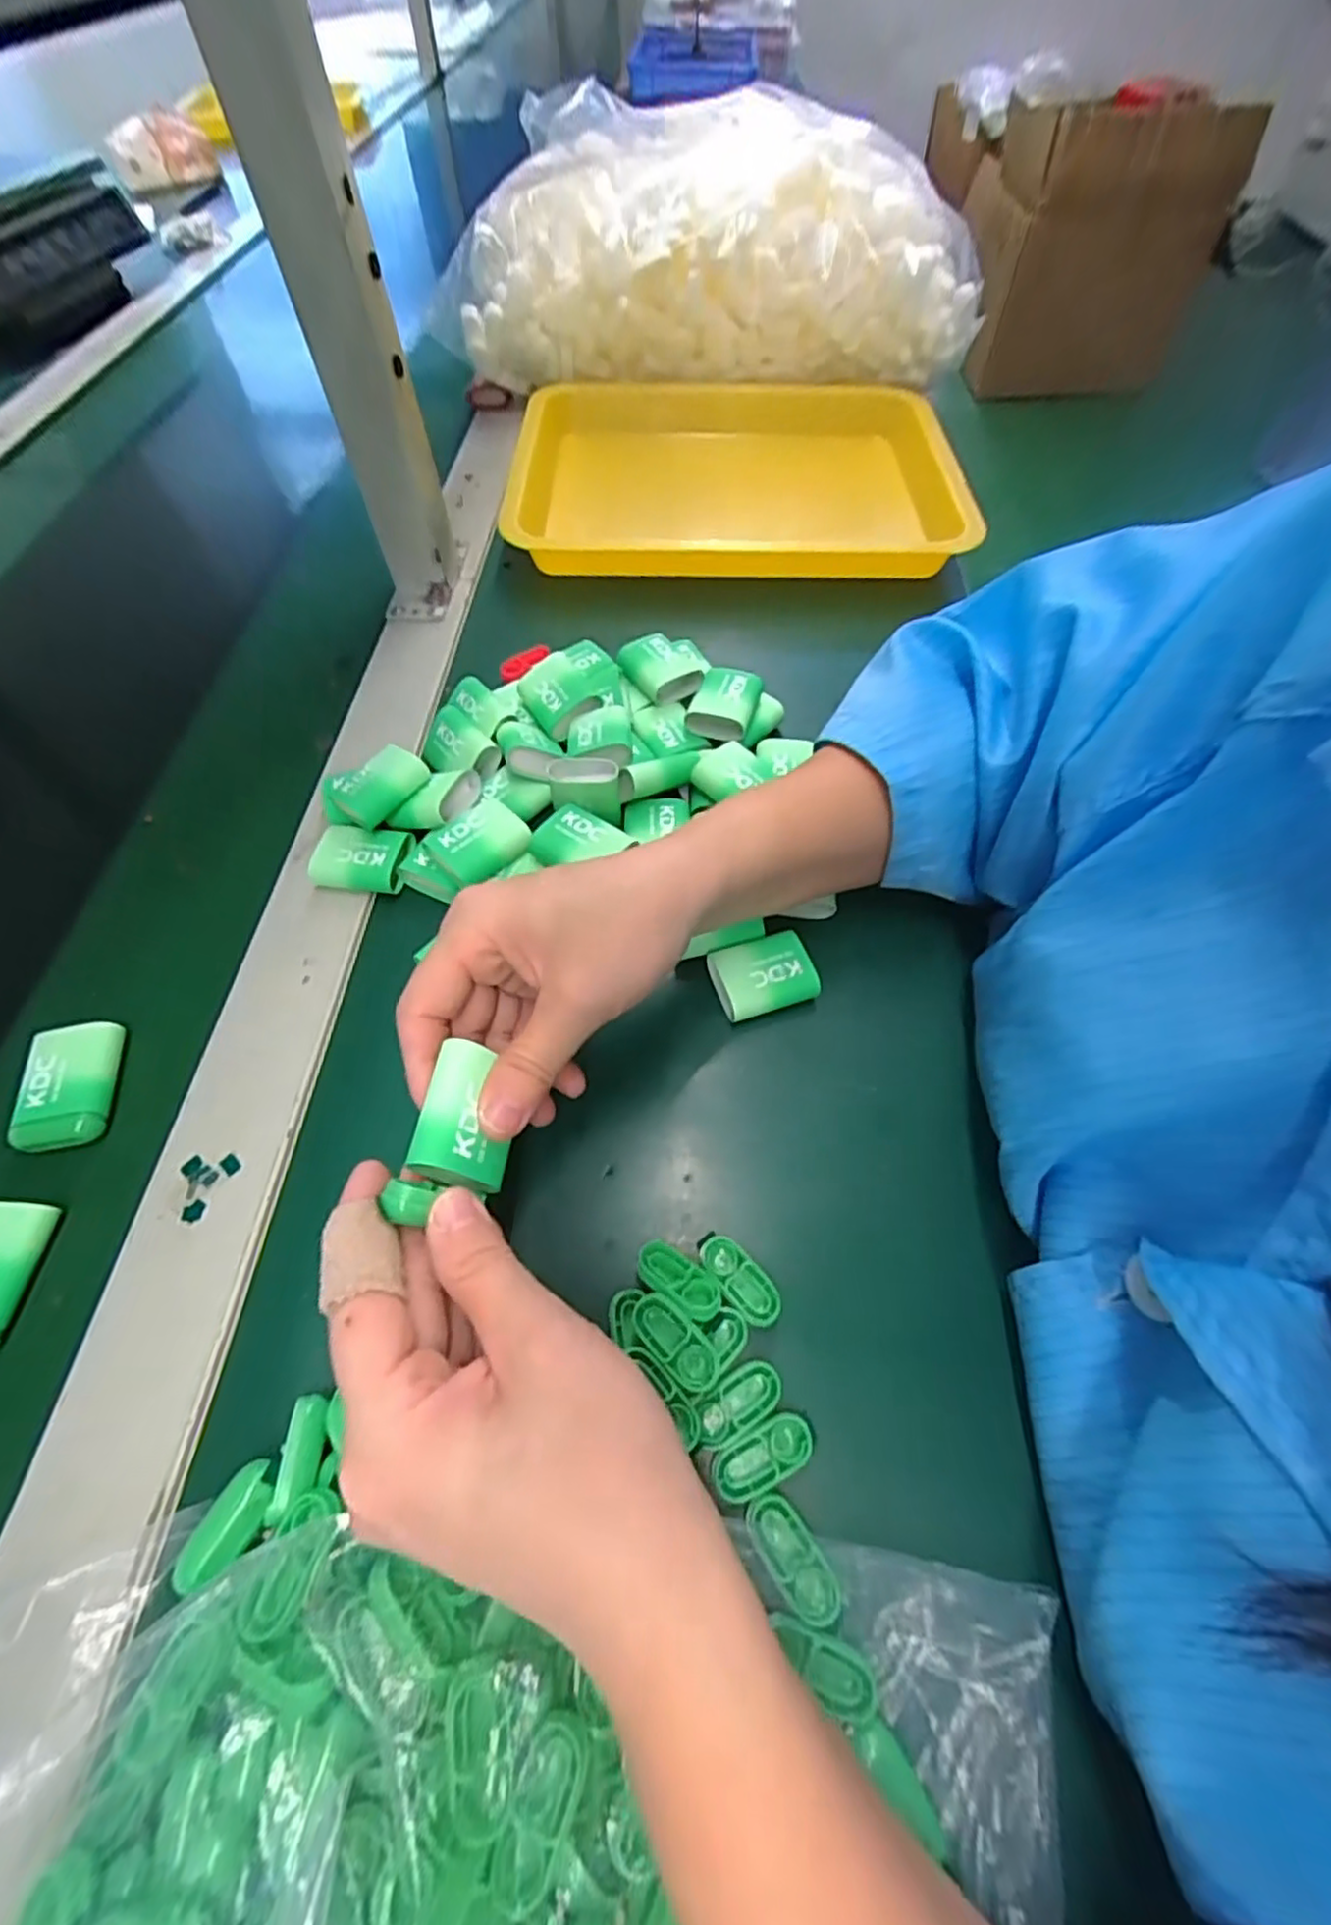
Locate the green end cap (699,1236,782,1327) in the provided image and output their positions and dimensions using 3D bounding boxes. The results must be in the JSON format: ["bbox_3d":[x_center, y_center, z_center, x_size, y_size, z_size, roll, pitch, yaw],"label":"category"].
[{"bbox_3d":[0.027,0.114,0.246,0.016,0.004,0.034,-40,66,-22],"label":"green end cap"}]

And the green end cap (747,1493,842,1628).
[{"bbox_3d":[0.038,0.181,0.207,0.015,0.004,0.034,-31,63,-18],"label":"green end cap"}]

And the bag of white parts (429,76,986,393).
[{"bbox_3d":[0.041,-0.583,0.563,0.433,0.165,0.169,2,57,1],"label":"bag of white parts"}]

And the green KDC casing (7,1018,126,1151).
[{"bbox_3d":[-0.251,0.051,0.286,0.034,0.012,0.052,-11,59,-7],"label":"green KDC casing"}]

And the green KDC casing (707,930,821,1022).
[{"bbox_3d":[0.044,0.006,0.312,0.044,0.018,0.034,-15,59,-9],"label":"green KDC casing"}]

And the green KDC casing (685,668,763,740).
[{"bbox_3d":[0.033,-0.146,0.384,0.035,0.020,0.040,16,59,10],"label":"green KDC casing"}]

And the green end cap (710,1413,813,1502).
[{"bbox_3d":[0.032,0.159,0.220,0.035,0.004,0.015,-21,60,-12],"label":"green end cap"}]

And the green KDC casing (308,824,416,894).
[{"bbox_3d":[-0.152,-0.051,0.342,0.042,0.021,0.032,6,58,4],"label":"green KDC casing"}]

